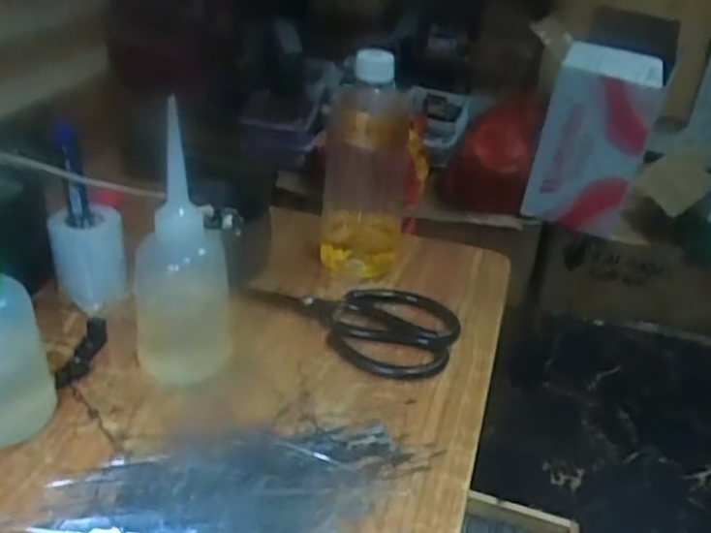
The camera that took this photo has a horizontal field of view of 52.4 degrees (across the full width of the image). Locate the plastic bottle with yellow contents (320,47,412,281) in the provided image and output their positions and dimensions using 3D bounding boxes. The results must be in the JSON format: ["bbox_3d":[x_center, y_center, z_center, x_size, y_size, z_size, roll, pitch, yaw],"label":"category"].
[{"bbox_3d":[0.009,-0.089,0.611,0.073,0.174,0.088,5,30,-1],"label":"plastic bottle with yellow contents"}]

